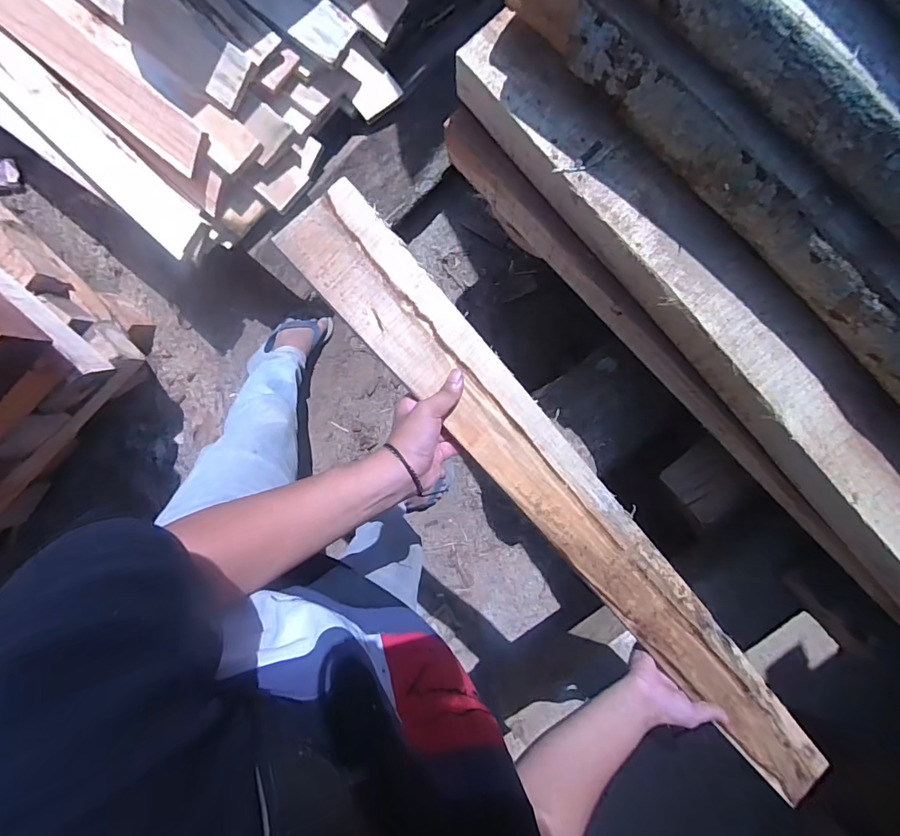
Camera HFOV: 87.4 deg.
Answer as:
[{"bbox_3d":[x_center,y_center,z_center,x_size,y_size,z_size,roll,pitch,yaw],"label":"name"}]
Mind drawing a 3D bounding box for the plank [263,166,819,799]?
[{"bbox_3d":[0.209,0.177,0.574,0.096,0.021,1.029,-42,107,2],"label":"plank"}]

